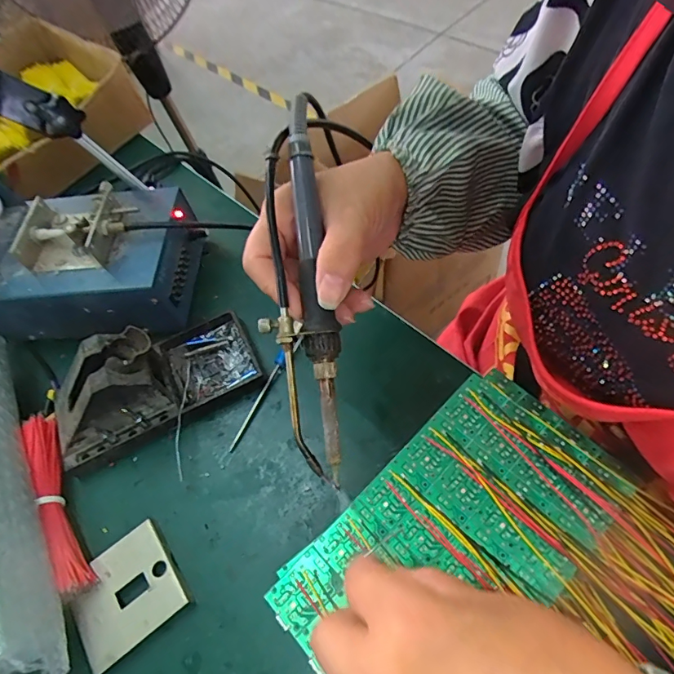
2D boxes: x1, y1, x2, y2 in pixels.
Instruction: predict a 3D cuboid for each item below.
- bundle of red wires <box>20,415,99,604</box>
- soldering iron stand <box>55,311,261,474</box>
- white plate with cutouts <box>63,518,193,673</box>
[{"bbox_3d":[-0.197,0.113,0.321,0.019,0.026,0.134,-32,60,-9],"label":"bundle of red wires"},{"bbox_3d":[-0.146,0.028,0.350,0.158,0.069,0.076,-27,58,-8],"label":"soldering iron stand"},{"bbox_3d":[-0.136,0.164,0.297,0.065,0.005,0.063,-36,59,-14],"label":"white plate with cutouts"}]

